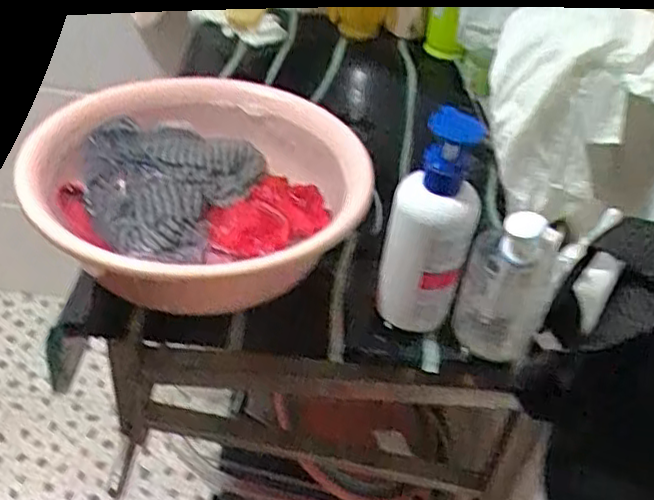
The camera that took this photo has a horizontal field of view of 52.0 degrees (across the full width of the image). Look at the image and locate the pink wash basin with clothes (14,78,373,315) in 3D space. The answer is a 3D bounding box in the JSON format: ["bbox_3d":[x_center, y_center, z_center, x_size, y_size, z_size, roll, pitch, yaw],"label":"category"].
[{"bbox_3d":[-0.132,-0.071,0.666,0.293,0.083,0.307,4,39,-4],"label":"pink wash basin with clothes"}]

